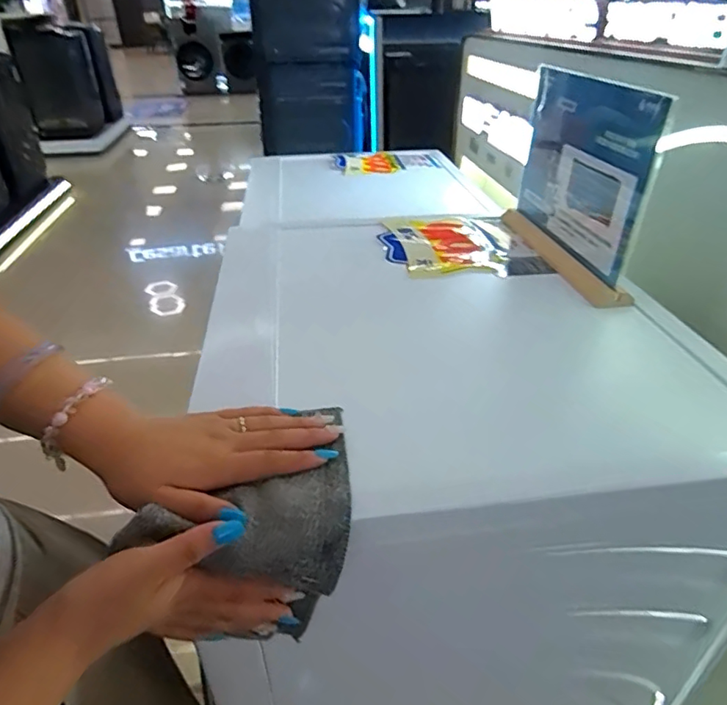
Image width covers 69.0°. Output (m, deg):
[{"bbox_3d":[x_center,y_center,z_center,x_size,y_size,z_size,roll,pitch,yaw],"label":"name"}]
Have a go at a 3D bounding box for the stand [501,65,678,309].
[{"bbox_3d":[0.264,-0.223,0.672,0.059,0.215,0.286,-4,34,-3],"label":"stand"}]

